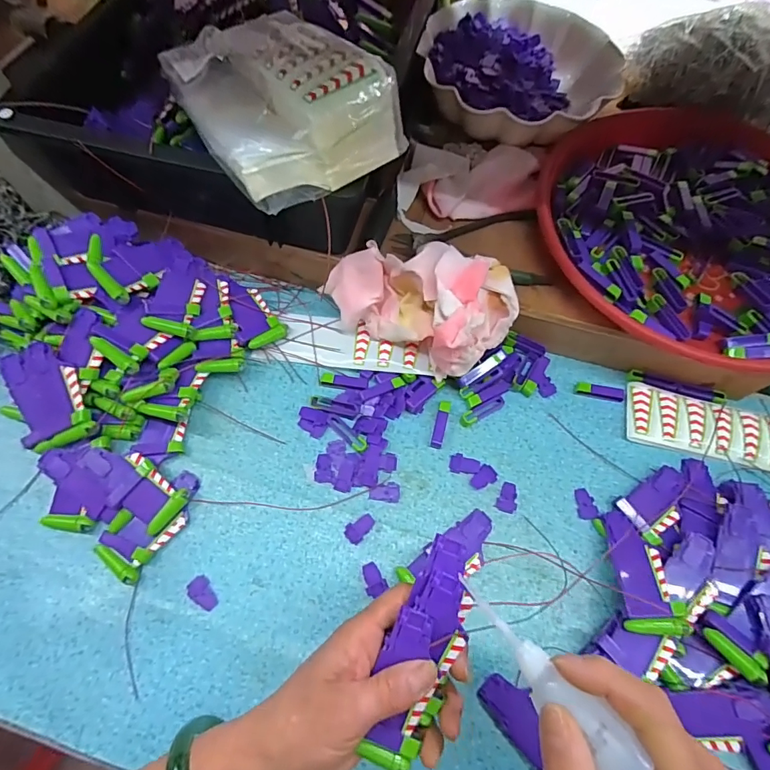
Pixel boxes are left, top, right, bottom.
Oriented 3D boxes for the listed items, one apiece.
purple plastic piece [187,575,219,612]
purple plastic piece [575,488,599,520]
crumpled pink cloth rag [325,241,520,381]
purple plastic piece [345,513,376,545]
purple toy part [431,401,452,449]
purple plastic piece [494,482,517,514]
[{"bbox_3d":[-0.144,0.166,0.352,0.027,0.004,0.017,37,70,14],"label":"purple plastic piece"},{"bbox_3d":[0.178,0.104,0.389,0.017,0.005,0.026,4,65,0],"label":"purple plastic piece"},{"bbox_3d":[0.034,-0.083,0.399,0.158,0.069,0.099,33,69,13],"label":"crumpled pink cloth rag"},{"bbox_3d":[-0.021,0.122,0.377,0.026,0.005,0.017,-35,71,-16],"label":"purple plastic piece"},{"bbox_3d":[0.052,0.037,0.413,0.011,0.007,0.045,14,78,5],"label":"purple toy part"},{"bbox_3d":[0.110,0.099,0.390,0.017,0.004,0.026,24,67,9],"label":"purple plastic piece"}]

